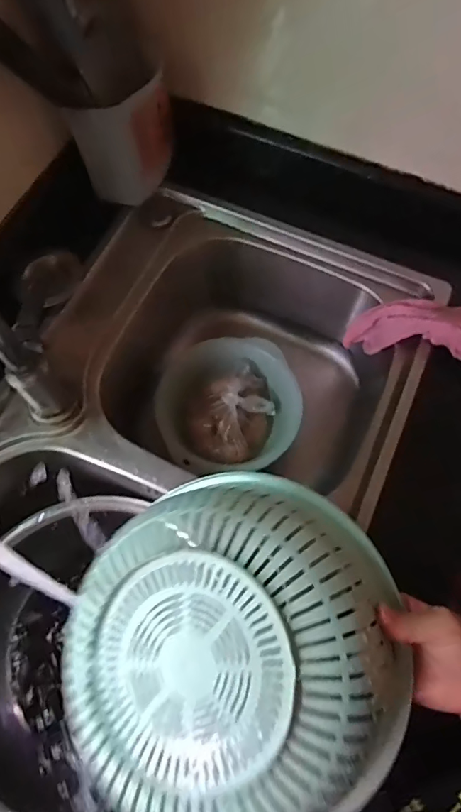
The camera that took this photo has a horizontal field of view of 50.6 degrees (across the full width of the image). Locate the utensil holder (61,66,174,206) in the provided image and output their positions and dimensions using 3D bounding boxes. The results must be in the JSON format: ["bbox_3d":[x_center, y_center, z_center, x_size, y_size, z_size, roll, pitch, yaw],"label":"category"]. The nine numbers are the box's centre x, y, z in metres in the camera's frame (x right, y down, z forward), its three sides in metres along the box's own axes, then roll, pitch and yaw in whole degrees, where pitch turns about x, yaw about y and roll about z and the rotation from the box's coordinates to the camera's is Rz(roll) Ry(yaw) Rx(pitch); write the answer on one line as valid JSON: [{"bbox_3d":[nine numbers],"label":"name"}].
[{"bbox_3d":[-0.129,-0.324,0.600,0.074,0.126,0.111,22,70,7],"label":"utensil holder"}]

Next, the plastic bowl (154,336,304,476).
[{"bbox_3d":[-0.003,0.000,0.676,0.186,0.067,0.177,0,69,-1],"label":"plastic bowl"}]

